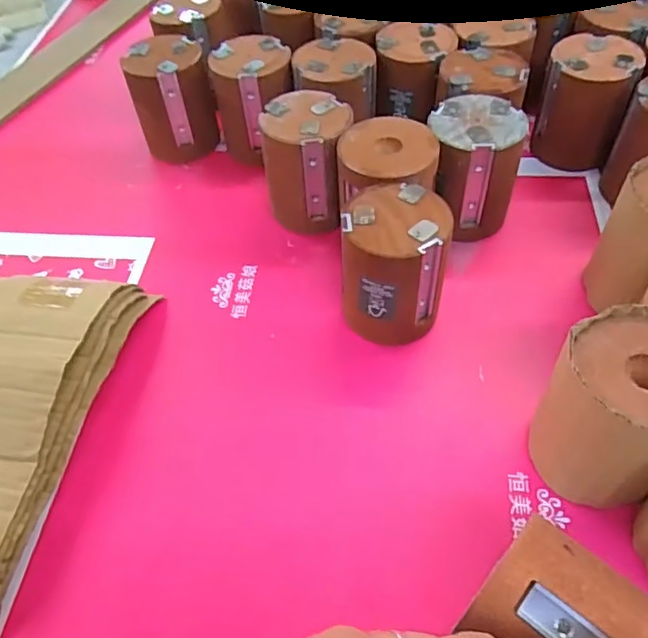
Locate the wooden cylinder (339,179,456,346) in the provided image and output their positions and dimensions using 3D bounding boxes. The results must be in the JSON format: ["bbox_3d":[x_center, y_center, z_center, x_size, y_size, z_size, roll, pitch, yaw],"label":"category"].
[{"bbox_3d":[0.054,-0.037,0.436,0.076,0.097,0.087,0,53,3],"label":"wooden cylinder"}]

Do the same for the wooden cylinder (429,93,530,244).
[{"bbox_3d":[0.129,-0.129,0.501,0.078,0.098,0.080,7,54,8],"label":"wooden cylinder"}]

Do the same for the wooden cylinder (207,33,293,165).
[{"bbox_3d":[-0.070,-0.221,0.582,0.080,0.096,0.083,-10,53,-4],"label":"wooden cylinder"}]

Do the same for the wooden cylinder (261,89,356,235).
[{"bbox_3d":[-0.014,-0.142,0.518,0.072,0.097,0.081,2,53,5],"label":"wooden cylinder"}]

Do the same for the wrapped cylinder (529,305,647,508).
[{"bbox_3d":[0.178,0.059,0.348,0.085,0.104,0.094,26,59,21],"label":"wrapped cylinder"}]

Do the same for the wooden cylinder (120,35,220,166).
[{"bbox_3d":[-0.156,-0.229,0.592,0.079,0.098,0.075,-17,54,-9],"label":"wooden cylinder"}]

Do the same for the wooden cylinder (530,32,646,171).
[{"bbox_3d":[0.243,-0.201,0.537,0.075,0.091,0.087,15,55,14],"label":"wooden cylinder"}]

